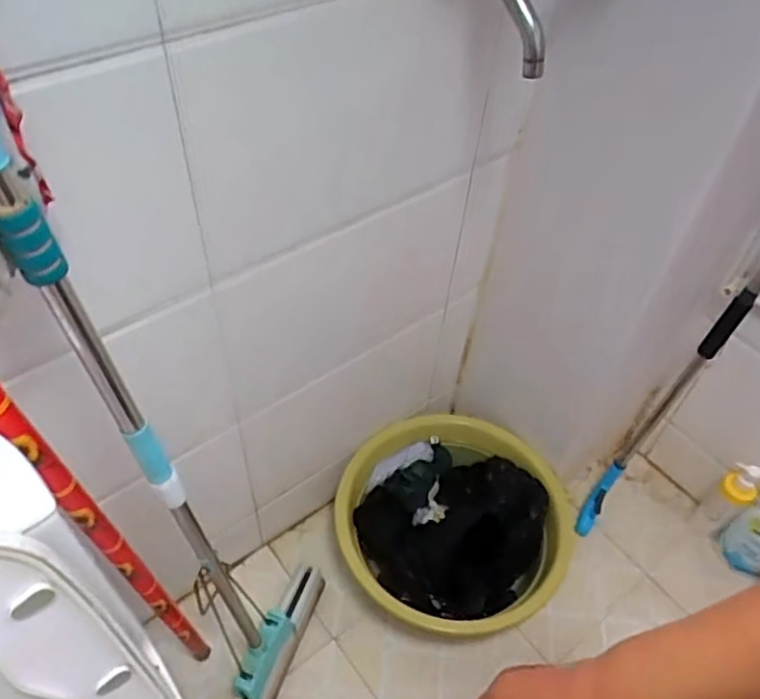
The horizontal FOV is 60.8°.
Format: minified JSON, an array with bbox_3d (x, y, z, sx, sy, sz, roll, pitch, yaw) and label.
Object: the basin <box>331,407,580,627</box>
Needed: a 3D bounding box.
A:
[{"bbox_3d":[0.158,0.342,1.358,0.457,0.185,0.495,3,50,-3],"label":"basin"}]

